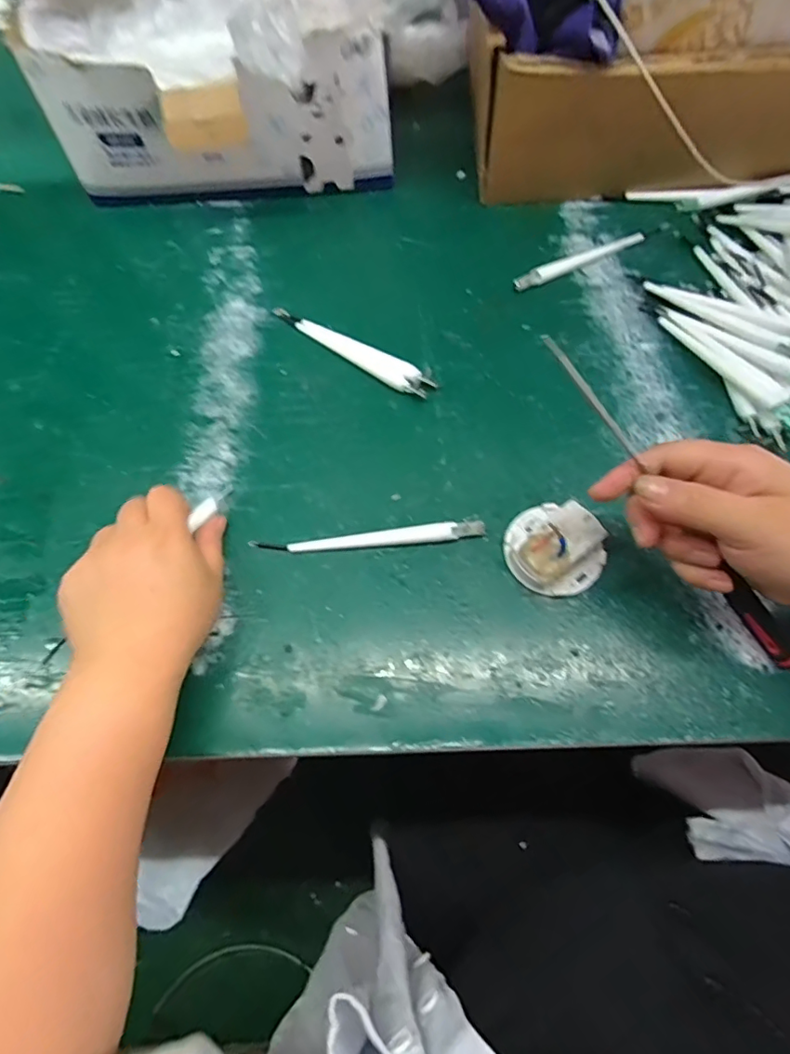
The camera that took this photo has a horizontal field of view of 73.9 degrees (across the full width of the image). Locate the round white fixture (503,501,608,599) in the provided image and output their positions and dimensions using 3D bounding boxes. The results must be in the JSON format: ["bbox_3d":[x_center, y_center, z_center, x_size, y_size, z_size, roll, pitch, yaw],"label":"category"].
[{"bbox_3d":[0.103,0.012,0.338,0.058,0.027,0.062,0,66,1],"label":"round white fixture"}]

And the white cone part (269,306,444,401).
[{"bbox_3d":[-0.036,-0.147,0.425,0.156,0.010,0.025,34,71,15],"label":"white cone part"}]

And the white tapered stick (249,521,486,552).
[{"bbox_3d":[-0.017,0.008,0.353,0.154,0.011,0.013,-5,66,-1],"label":"white tapered stick"}]

